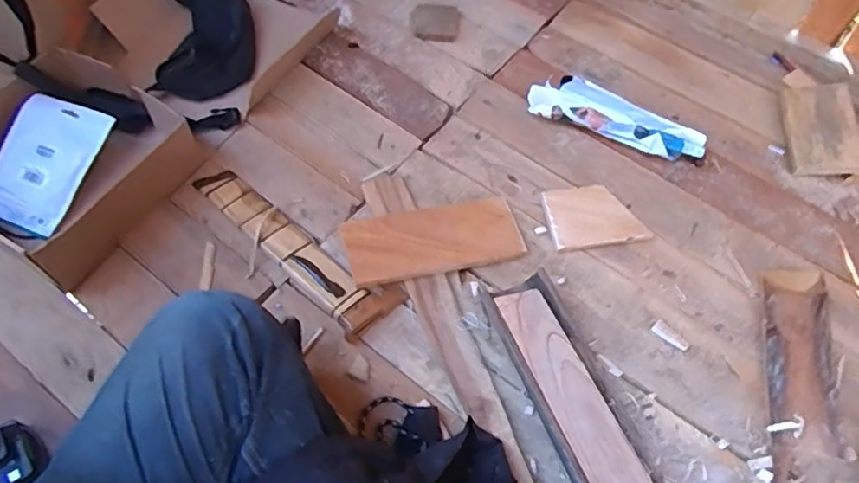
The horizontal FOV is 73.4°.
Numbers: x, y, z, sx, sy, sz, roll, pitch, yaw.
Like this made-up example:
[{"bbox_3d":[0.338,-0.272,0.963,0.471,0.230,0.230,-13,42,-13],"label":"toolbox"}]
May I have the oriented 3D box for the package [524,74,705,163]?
[{"bbox_3d":[0.284,-0.188,0.881,0.269,0.044,0.080,20,61,10],"label":"package"}]

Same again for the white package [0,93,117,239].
[{"bbox_3d":[-0.543,-0.111,0.812,0.132,0.018,0.189,26,87,10],"label":"white package"}]

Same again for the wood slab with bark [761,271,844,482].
[{"bbox_3d":[0.462,0.162,0.712,0.080,0.028,0.302,14,60,6],"label":"wood slab with bark"}]

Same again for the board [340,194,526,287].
[{"bbox_3d":[0.007,-0.005,0.775,0.231,0.013,0.099,-12,65,-12],"label":"board"}]

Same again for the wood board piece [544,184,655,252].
[{"bbox_3d":[0.232,-0.036,0.807,0.131,0.018,0.090,-8,60,-6],"label":"wood board piece"}]

